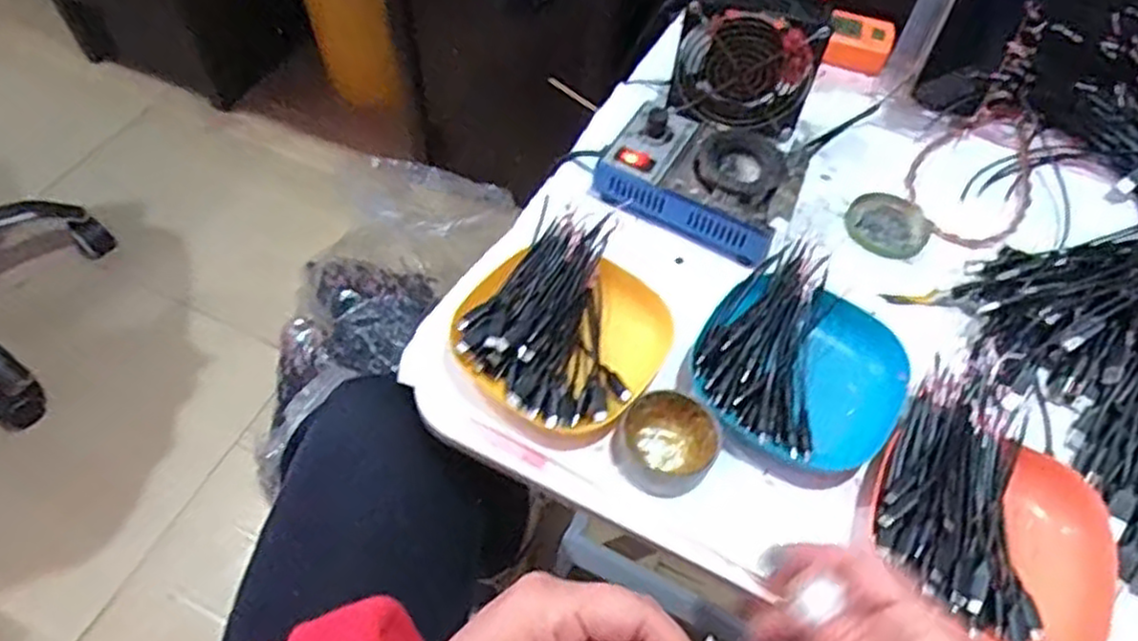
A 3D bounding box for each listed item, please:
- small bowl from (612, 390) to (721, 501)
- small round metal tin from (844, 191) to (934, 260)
[{"bbox_3d":[0.065,0.081,0.488,0.060,0.029,0.066,40,63,22],"label":"small bowl"},{"bbox_3d":[0.270,-0.081,0.629,0.066,0.010,0.065,1,56,-2],"label":"small round metal tin"}]

